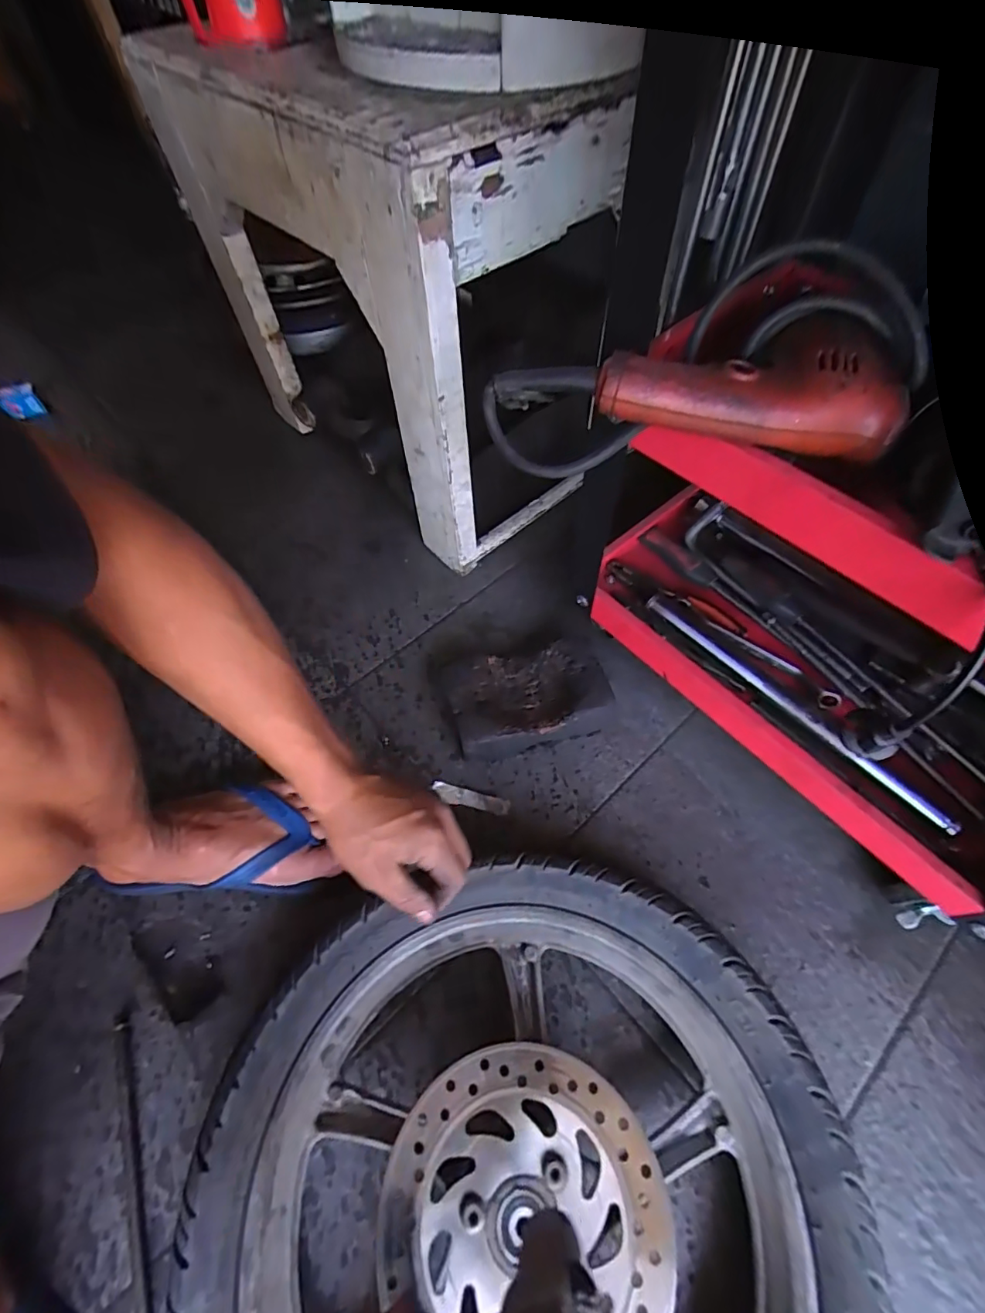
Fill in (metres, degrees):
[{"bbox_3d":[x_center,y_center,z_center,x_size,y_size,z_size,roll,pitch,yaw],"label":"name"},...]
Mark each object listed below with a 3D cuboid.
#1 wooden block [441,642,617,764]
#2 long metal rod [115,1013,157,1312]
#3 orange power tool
[{"bbox_3d":[0.038,0.043,0.586,0.174,0.058,0.109,-13,60,-7],"label":"wooden block"},{"bbox_3d":[-0.280,0.403,0.411,0.010,0.005,0.217,-23,61,-12],"label":"long metal rod"},{"bbox_3d":[0.156,-0.173,0.331,0.179,0.042,0.087,4,59,4],"label":"orange power tool"}]

